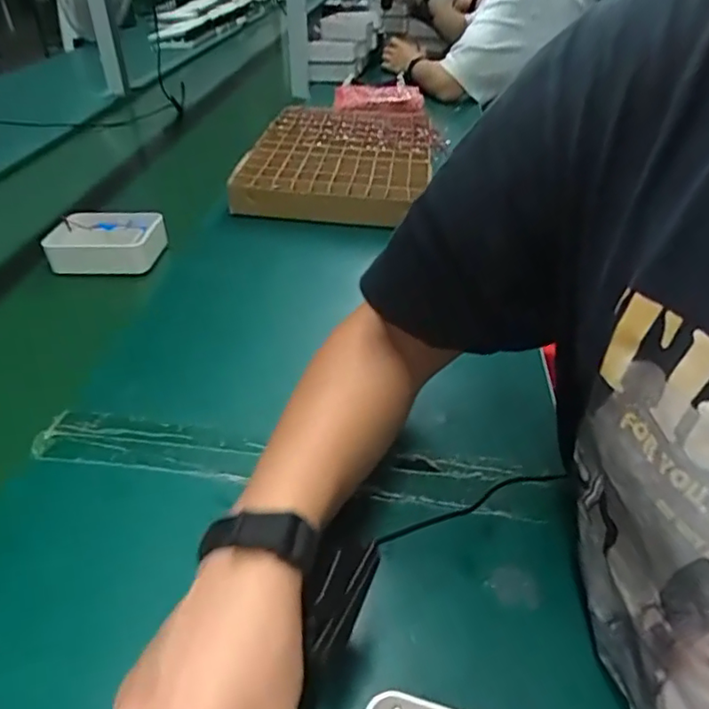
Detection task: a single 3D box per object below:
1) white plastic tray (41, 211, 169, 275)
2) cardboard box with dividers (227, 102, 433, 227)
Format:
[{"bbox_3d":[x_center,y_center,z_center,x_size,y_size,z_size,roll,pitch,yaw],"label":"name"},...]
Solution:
[{"bbox_3d":[-0.328,-0.152,0.761,0.137,0.054,0.103,-3,36,-4],"label":"white plastic tray"},{"bbox_3d":[-0.018,-0.353,1.014,0.285,0.053,0.486,3,36,5],"label":"cardboard box with dividers"}]

